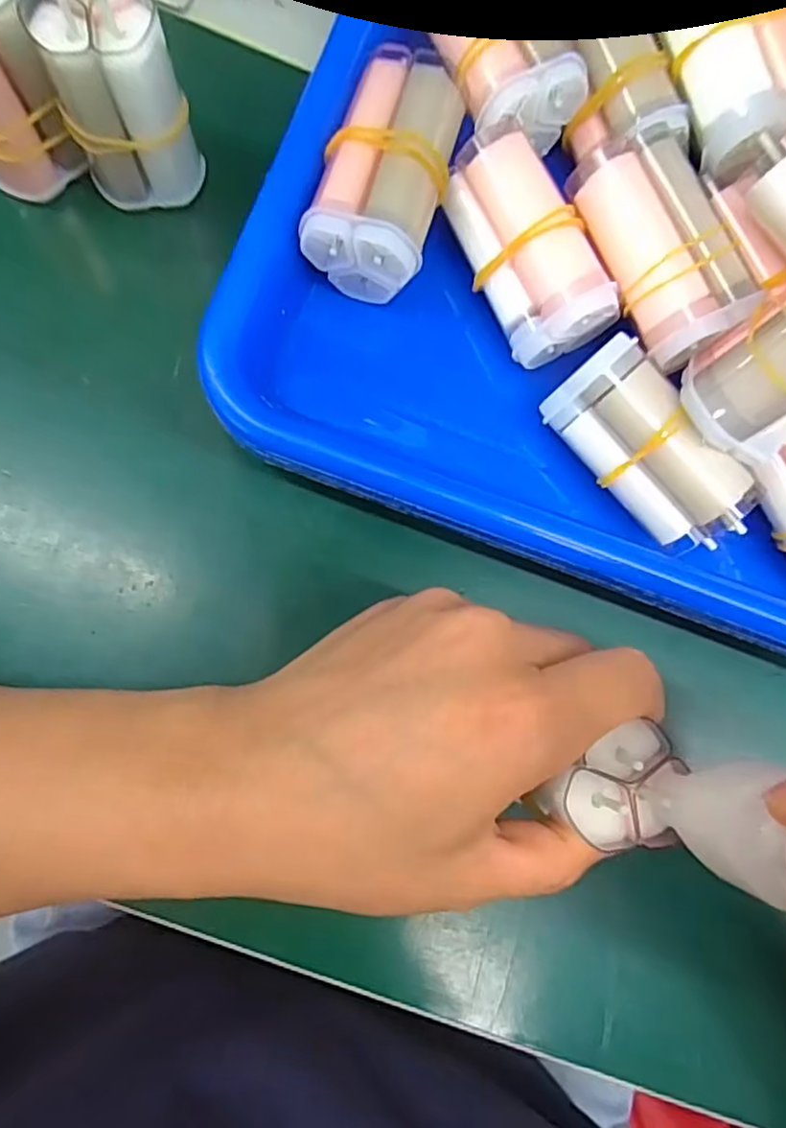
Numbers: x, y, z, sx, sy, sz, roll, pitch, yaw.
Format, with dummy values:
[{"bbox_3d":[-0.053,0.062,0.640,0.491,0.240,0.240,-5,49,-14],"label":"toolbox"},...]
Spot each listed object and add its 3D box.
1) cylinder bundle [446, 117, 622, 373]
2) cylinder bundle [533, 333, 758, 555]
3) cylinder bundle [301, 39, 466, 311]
[{"bbox_3d":[0.041,-0.096,0.205,0.017,0.033,0.064,-26,84,-45],"label":"cylinder bundle"},{"bbox_3d":[0.079,-0.035,0.204,0.065,0.018,0.033,47,123,-2],"label":"cylinder bundle"},{"bbox_3d":[-0.002,-0.117,0.202,0.035,0.029,0.059,20,81,-3],"label":"cylinder bundle"}]

